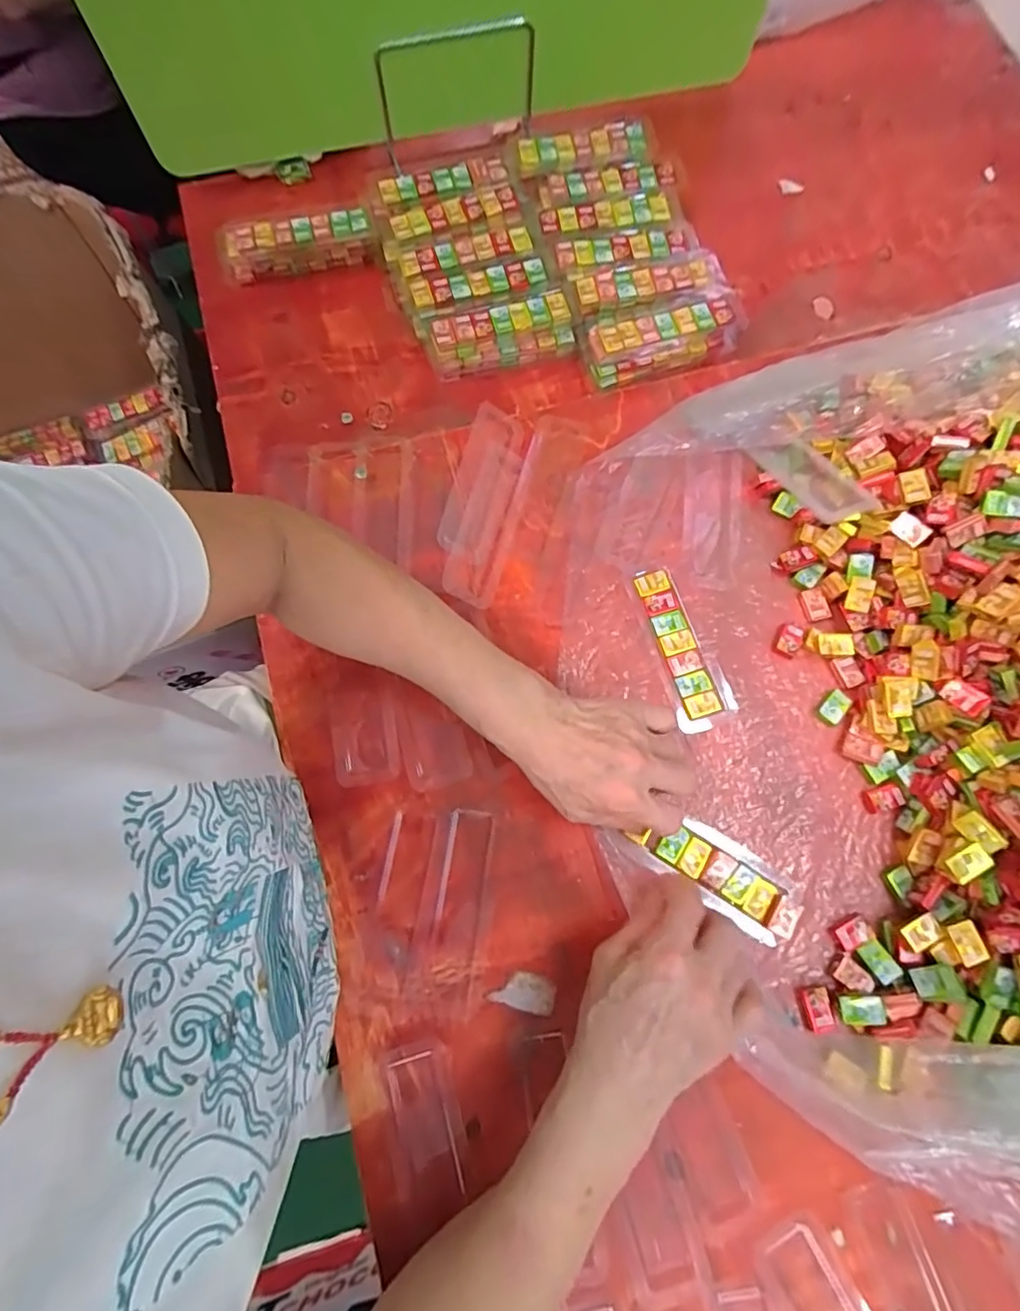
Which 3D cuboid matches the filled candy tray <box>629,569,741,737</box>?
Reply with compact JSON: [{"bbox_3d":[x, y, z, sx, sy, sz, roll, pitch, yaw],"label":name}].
[{"bbox_3d":[0.135,-0.008,0.458,0.047,0.011,0.131,-16,75,-5],"label":"filled candy tray"}]

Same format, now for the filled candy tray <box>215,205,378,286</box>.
[{"bbox_3d":[-0.197,-0.384,0.543,0.138,0.041,0.033,-14,75,-4],"label":"filled candy tray"}]

